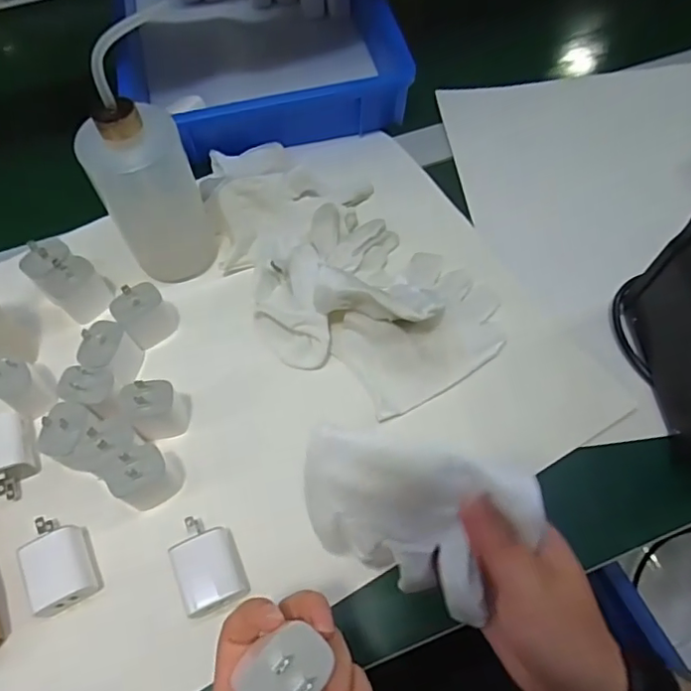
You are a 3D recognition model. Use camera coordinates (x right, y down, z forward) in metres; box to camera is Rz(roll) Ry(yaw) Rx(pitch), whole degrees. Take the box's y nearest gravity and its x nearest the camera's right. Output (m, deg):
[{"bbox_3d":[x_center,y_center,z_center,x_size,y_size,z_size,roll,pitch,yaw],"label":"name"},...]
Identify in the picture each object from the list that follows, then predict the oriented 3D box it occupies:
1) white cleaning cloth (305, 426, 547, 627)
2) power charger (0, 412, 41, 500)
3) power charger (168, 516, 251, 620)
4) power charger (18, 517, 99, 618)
[{"bbox_3d":[0.035,0.096,0.294,0.117,0.097,0.016,9,30,18],"label":"white cleaning cloth"},{"bbox_3d":[-0.263,0.085,0.434,0.044,0.023,0.062,-8,72,-15],"label":"power charger"},{"bbox_3d":[-0.096,0.153,0.393,0.042,0.026,0.060,-21,65,-11],"label":"power charger"},{"bbox_3d":[-0.203,0.153,0.397,0.037,0.027,0.063,-25,66,-12],"label":"power charger"}]

